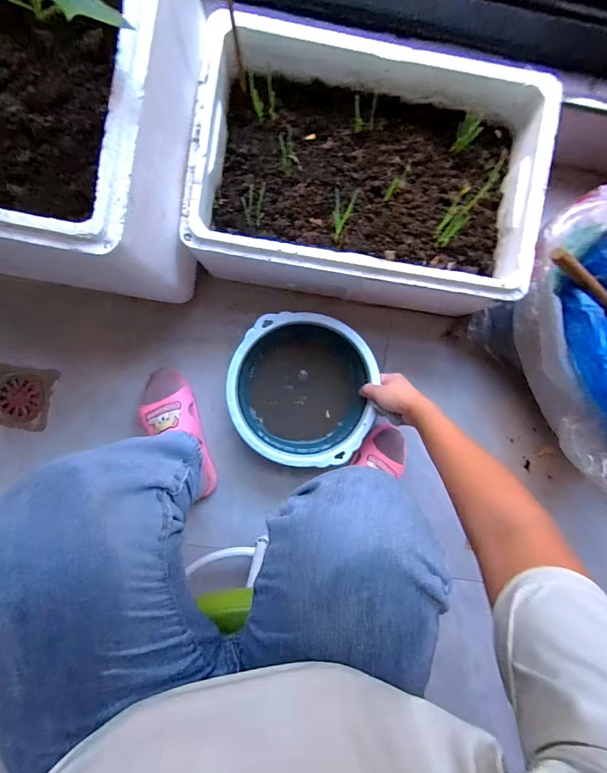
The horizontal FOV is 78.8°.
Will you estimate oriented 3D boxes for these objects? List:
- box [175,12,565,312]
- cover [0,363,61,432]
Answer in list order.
[{"bbox_3d":[0.086,-0.310,0.560,0.456,0.176,0.316,8,92,-4],"label":"box"},{"bbox_3d":[-0.497,0.018,0.646,0.120,0.015,0.107,8,92,-4],"label":"cover"}]

